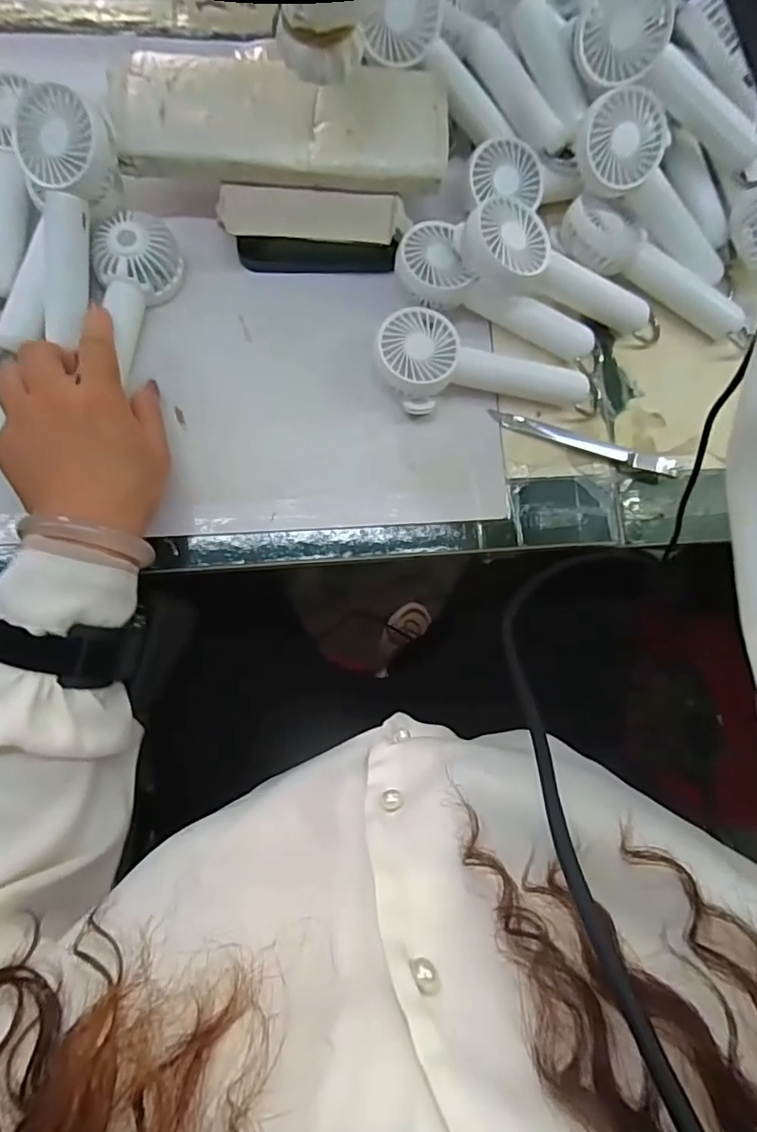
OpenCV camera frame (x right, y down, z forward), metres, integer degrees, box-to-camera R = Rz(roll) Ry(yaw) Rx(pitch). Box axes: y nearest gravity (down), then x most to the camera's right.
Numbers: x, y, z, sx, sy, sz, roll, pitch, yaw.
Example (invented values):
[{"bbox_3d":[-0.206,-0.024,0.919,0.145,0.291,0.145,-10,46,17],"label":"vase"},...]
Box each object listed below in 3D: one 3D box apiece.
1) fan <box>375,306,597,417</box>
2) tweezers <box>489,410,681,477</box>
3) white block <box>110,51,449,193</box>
[{"bbox_3d":[0.078,-0.139,0.391,0.158,0.030,0.064,2,83,-5],"label":"fan"},{"bbox_3d":[0.146,-0.088,0.398,0.134,0.013,0.012,18,82,-2],"label":"tweezers"},{"bbox_3d":[-0.062,-0.294,0.370,0.210,0.024,0.080,-1,79,-5],"label":"white block"}]

